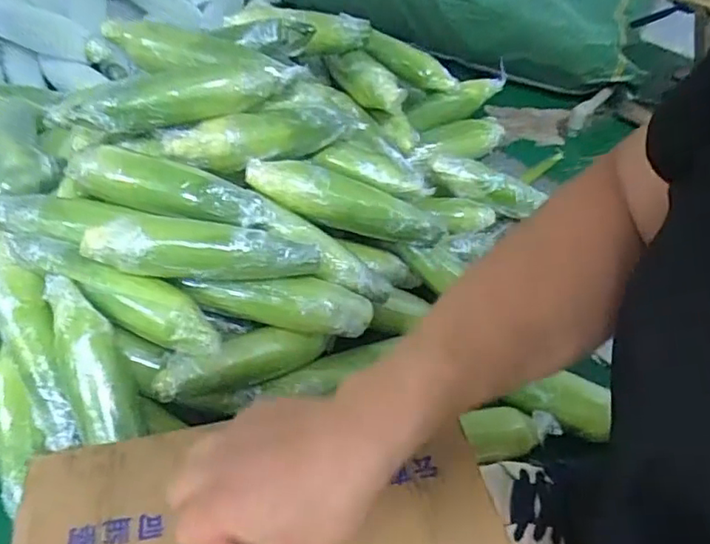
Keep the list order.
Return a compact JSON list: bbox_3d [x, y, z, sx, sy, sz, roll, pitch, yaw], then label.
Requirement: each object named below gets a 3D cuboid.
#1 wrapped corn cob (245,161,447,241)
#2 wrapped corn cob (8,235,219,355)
[{"bbox_3d":[-0.007,-0.081,0.662,0.239,0.049,0.049,16,43,-18],"label":"wrapped corn cob"},{"bbox_3d":[-0.238,0.014,0.563,0.240,0.048,0.051,22,47,15],"label":"wrapped corn cob"}]

